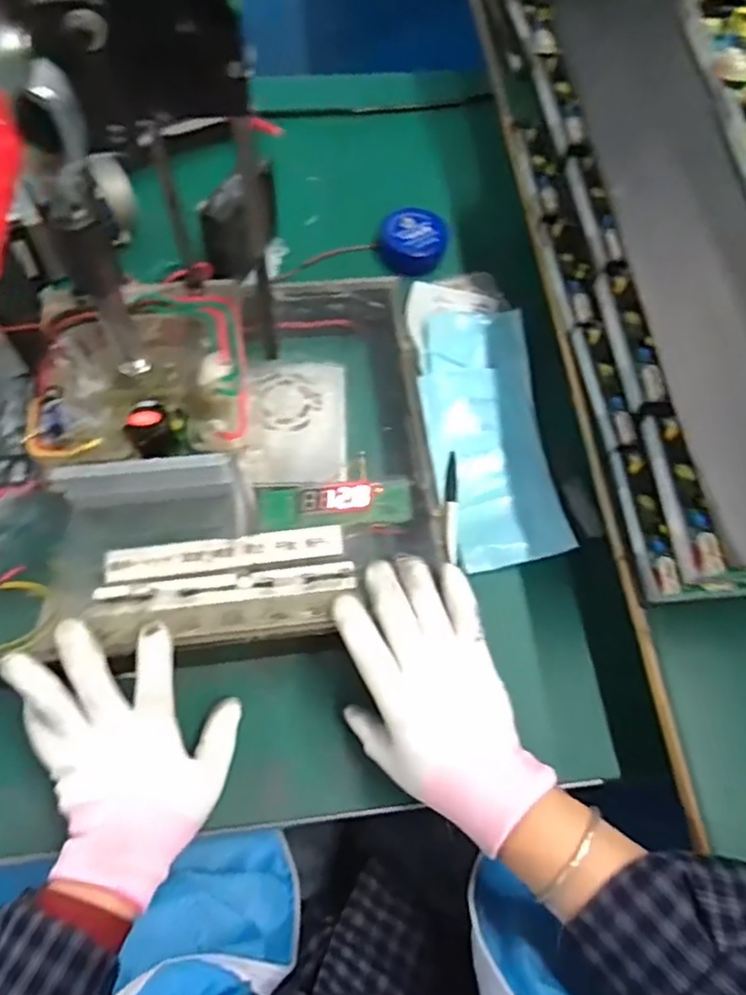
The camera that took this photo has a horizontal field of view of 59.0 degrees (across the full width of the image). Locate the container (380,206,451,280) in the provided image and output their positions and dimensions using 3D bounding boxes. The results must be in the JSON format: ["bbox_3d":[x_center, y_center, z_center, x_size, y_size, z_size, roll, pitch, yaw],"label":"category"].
[{"bbox_3d":[0.039,-0.257,0.662,0.063,0.024,0.068,1,66,-2],"label":"container"}]

